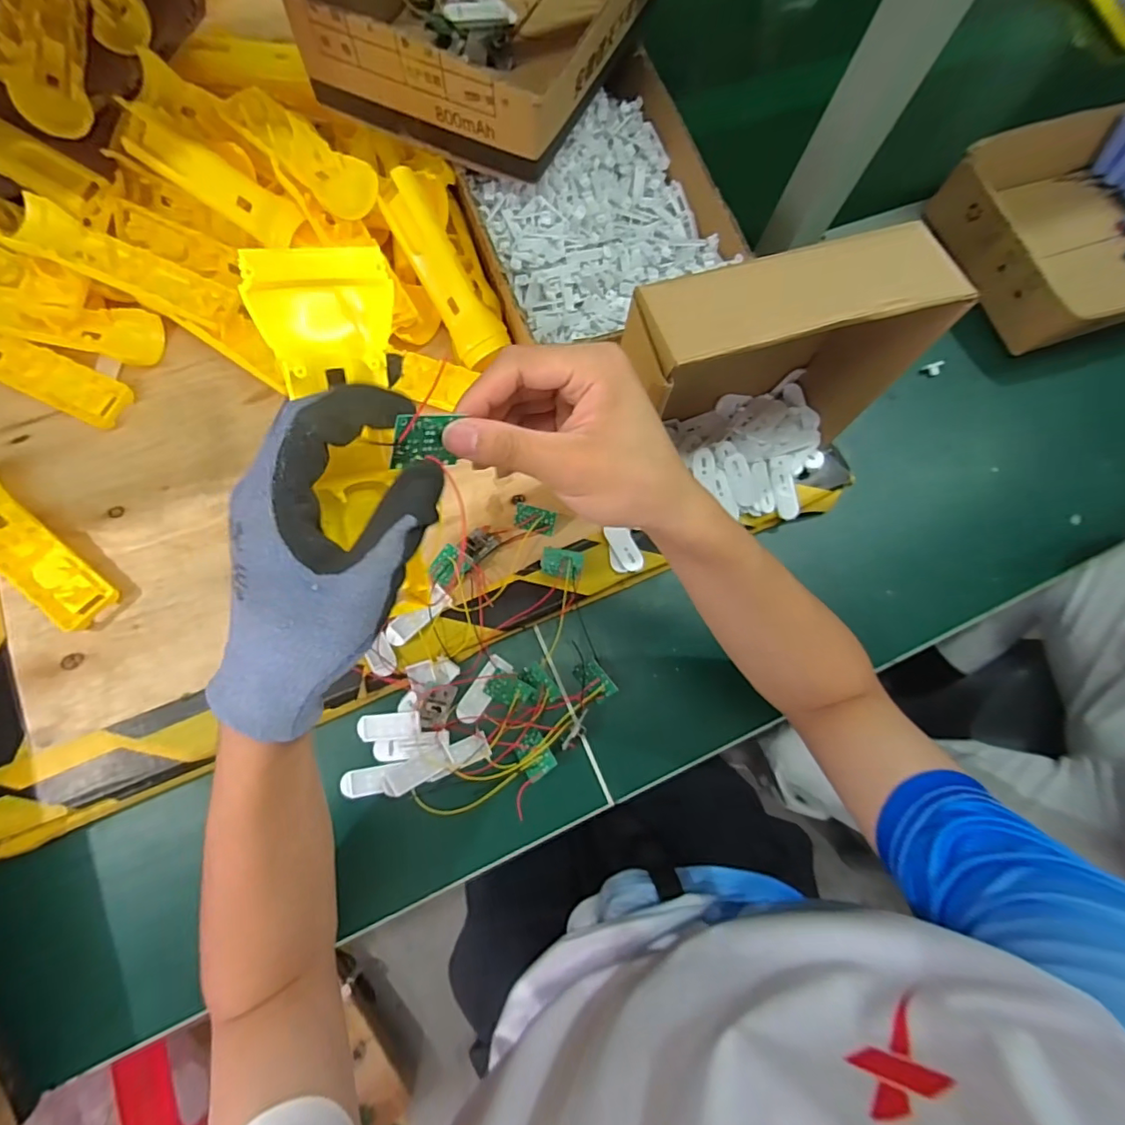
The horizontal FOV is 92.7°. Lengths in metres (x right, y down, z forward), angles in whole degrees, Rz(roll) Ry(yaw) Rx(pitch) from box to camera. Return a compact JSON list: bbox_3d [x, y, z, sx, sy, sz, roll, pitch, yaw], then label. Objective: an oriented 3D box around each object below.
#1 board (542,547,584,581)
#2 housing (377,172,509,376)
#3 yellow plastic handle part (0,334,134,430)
[{"bbox_3d":[0.000,0.001,0.453,0.034,0.004,0.024,9,96,8],"label":"board"},{"bbox_3d":[-0.101,-0.249,0.464,0.040,0.030,0.157,-30,103,-9],"label":"housing"},{"bbox_3d":[-0.452,-0.163,0.452,0.165,0.014,0.042,23,75,1],"label":"yellow plastic handle part"}]

